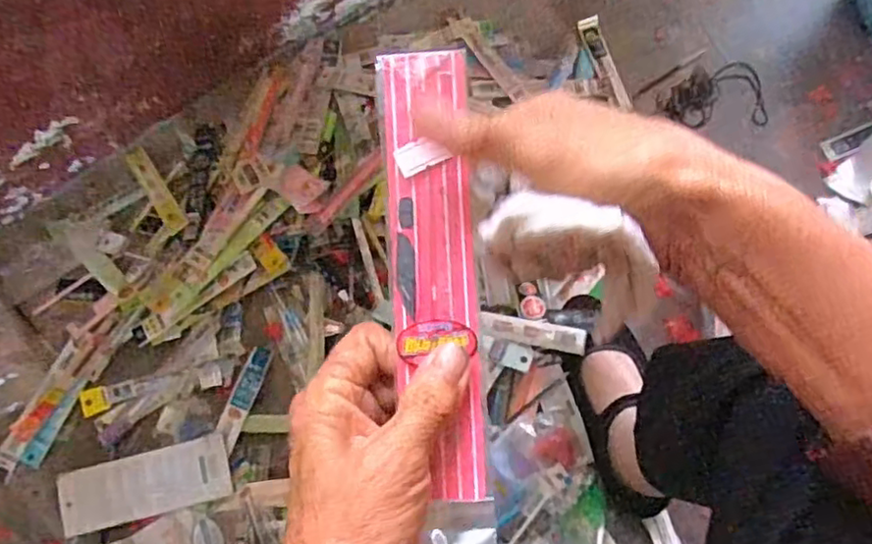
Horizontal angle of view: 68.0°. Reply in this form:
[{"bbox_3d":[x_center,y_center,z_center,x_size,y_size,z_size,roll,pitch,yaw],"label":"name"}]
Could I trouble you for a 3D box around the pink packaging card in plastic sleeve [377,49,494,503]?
[{"bbox_3d":[0.001,-0.001,0.266,0.039,0.005,0.183,-7,86,-1],"label":"pink packaging card in plastic sleeve"}]

